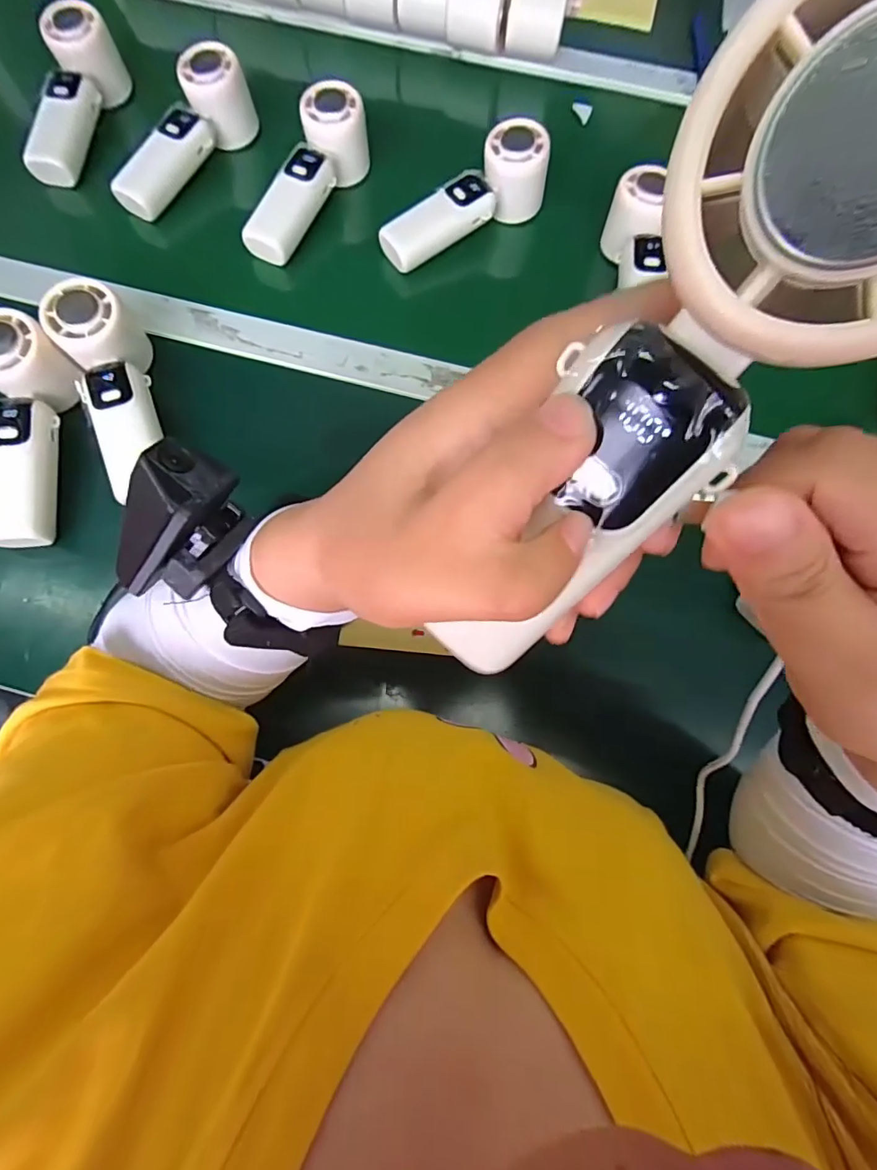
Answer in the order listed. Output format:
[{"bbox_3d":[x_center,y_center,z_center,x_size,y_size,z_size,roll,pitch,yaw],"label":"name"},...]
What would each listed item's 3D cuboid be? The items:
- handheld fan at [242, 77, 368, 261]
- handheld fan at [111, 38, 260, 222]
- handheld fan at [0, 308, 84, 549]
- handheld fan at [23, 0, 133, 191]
[{"bbox_3d":[-0.117,-0.367,0.442,0.052,0.050,0.159,23,74,6],"label":"handheld fan"},{"bbox_3d":[-0.235,-0.409,0.451,0.050,0.060,0.158,33,75,9],"label":"handheld fan"},{"bbox_3d":[-0.304,-0.114,0.367,0.058,0.048,0.163,0,90,-1],"label":"handheld fan"},{"bbox_3d":[-0.347,-0.457,0.473,0.049,0.056,0.169,12,86,3],"label":"handheld fan"}]

